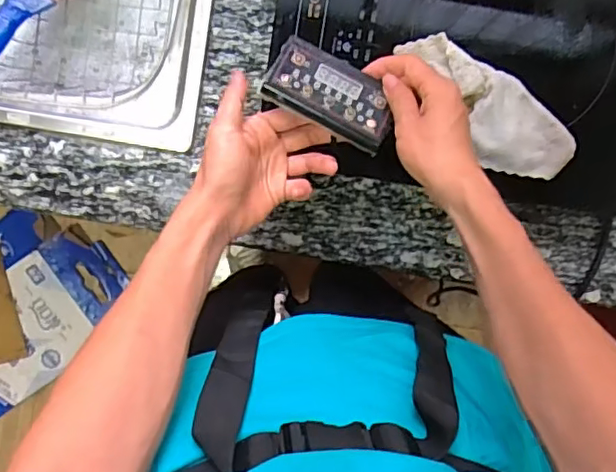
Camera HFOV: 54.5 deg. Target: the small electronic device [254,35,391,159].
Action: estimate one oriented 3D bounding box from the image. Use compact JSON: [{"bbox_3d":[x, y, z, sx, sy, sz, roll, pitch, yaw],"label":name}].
[{"bbox_3d":[0.021,-0.120,0.509,0.111,0.020,0.064,29,72,-4],"label":"small electronic device"}]

